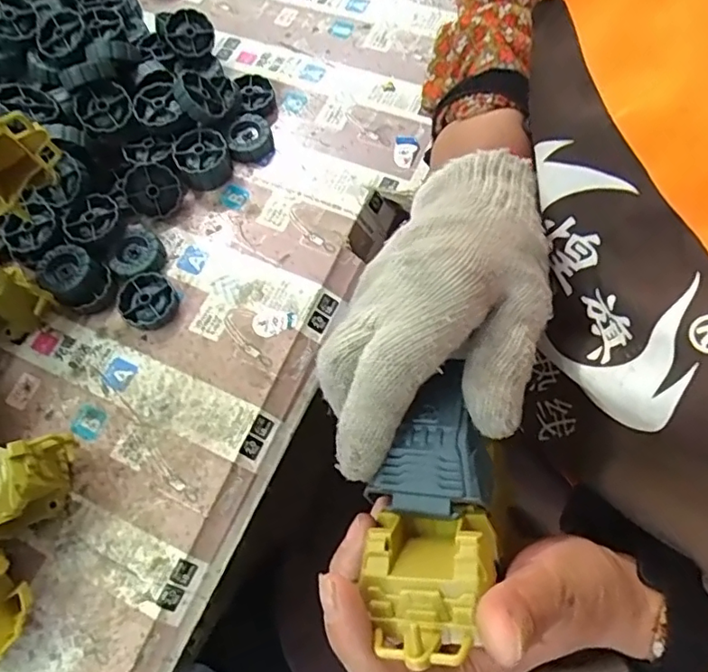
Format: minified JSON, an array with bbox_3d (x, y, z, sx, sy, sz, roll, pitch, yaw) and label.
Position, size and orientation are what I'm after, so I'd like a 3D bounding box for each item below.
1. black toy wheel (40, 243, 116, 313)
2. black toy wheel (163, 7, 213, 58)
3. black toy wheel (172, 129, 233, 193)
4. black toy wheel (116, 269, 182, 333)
[{"bbox_3d":[-0.192,-0.040,0.385,0.036,0.023,0.045,-41,70,-15],"label":"black toy wheel"},{"bbox_3d":[-0.136,-0.249,0.458,0.037,0.016,0.036,-19,108,-9],"label":"black toy wheel"},{"bbox_3d":[-0.113,-0.132,0.418,0.038,0.028,0.033,-24,67,-9],"label":"black toy wheel"},{"bbox_3d":[-0.143,-0.024,0.385,0.038,0.011,0.038,-1,65,2],"label":"black toy wheel"}]

